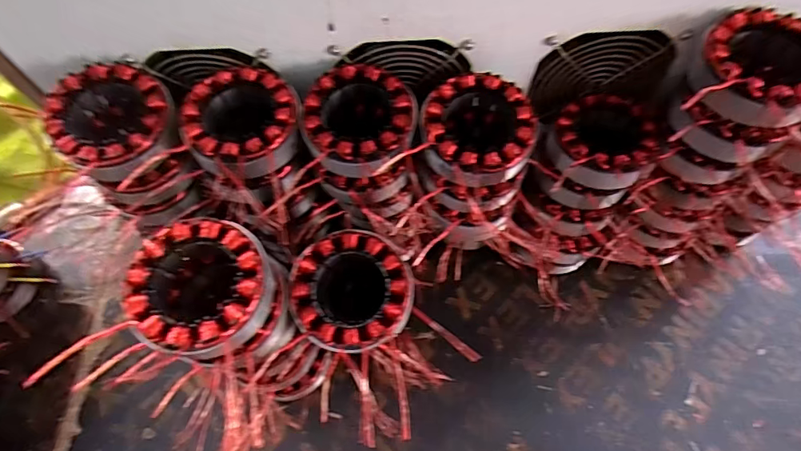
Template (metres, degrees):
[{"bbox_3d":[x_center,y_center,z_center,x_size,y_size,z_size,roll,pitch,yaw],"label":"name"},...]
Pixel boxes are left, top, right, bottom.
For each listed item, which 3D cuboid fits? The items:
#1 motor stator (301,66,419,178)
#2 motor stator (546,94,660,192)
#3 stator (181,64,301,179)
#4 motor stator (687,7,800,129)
[{"bbox_3d":[-0.031,-0.082,0.371,0.084,0.033,0.083,8,66,5],"label":"motor stator"},{"bbox_3d":[0.174,-0.070,0.414,0.089,0.041,0.092,-10,66,-3],"label":"motor stator"},{"bbox_3d":[-0.120,-0.078,0.366,0.085,0.032,0.095,-26,67,-10],"label":"stator"},{"bbox_3d":[0.261,-0.114,0.345,0.082,0.037,0.083,-1,65,1],"label":"motor stator"}]

